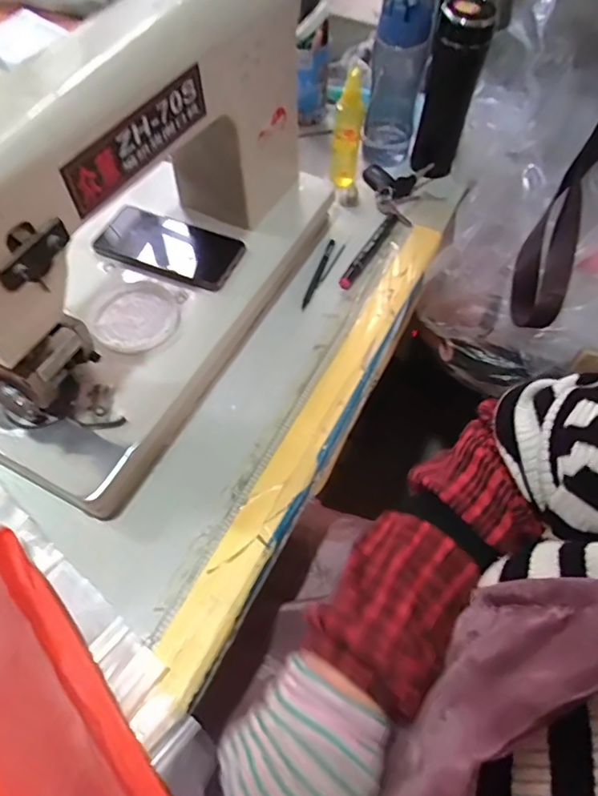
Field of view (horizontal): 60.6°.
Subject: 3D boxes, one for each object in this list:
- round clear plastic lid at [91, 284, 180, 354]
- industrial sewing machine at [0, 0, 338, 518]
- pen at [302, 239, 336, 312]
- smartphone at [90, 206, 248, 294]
[{"bbox_3d":[-0.175,-0.086,0.559,0.089,0.007,0.085,1,57,-1],"label":"round clear plastic lid"},{"bbox_3d":[-0.148,-0.203,0.506,0.216,0.325,0.515,24,60,14],"label":"industrial sewing machine"},{"bbox_3d":[0.026,-0.164,0.661,0.008,0.008,0.126,16,58,9],"label":"pen"},{"bbox_3d":[-0.157,-0.179,0.610,0.170,0.017,0.080,18,70,12],"label":"smartphone"}]

